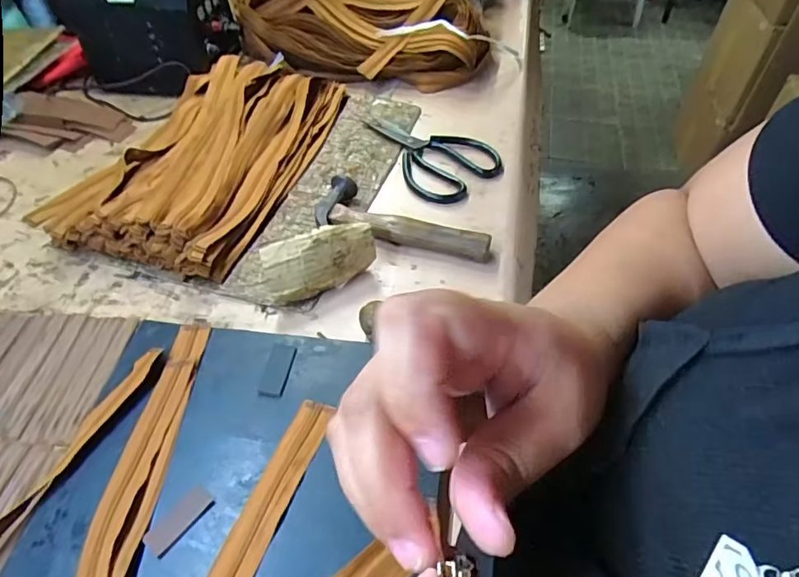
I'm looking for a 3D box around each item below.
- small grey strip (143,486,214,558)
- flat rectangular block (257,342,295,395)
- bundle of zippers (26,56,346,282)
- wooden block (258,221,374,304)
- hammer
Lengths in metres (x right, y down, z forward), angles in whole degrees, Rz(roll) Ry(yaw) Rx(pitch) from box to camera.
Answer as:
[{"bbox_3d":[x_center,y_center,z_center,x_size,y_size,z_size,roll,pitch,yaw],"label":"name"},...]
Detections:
[{"bbox_3d":[-0.161,0.167,0.369,0.021,0.004,0.049,31,57,25],"label":"small grey strip"},{"bbox_3d":[-0.107,0.070,0.445,0.021,0.004,0.046,6,50,7],"label":"flat rectangular block"},{"bbox_3d":[-0.252,-0.189,0.647,0.267,0.041,0.381,14,52,13],"label":"bundle of zippers"},{"bbox_3d":[-0.079,-0.025,0.507,0.116,0.058,0.034,-18,52,-13],"label":"wooden block"},{"bbox_3d":[0.006,-0.080,0.573,0.195,0.031,0.073,10,51,10],"label":"hammer"}]

